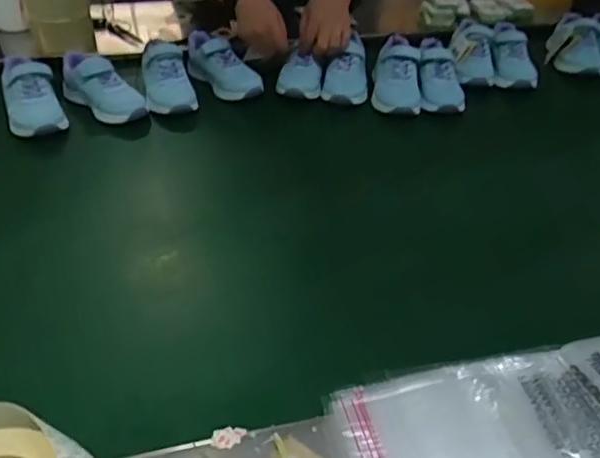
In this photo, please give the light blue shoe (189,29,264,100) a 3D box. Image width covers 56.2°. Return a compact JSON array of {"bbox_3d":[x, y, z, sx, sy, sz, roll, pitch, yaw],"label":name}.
[{"bbox_3d":[-0.136,-0.276,0.966,0.066,0.082,0.184,-28,49,-30],"label":"light blue shoe"}]

